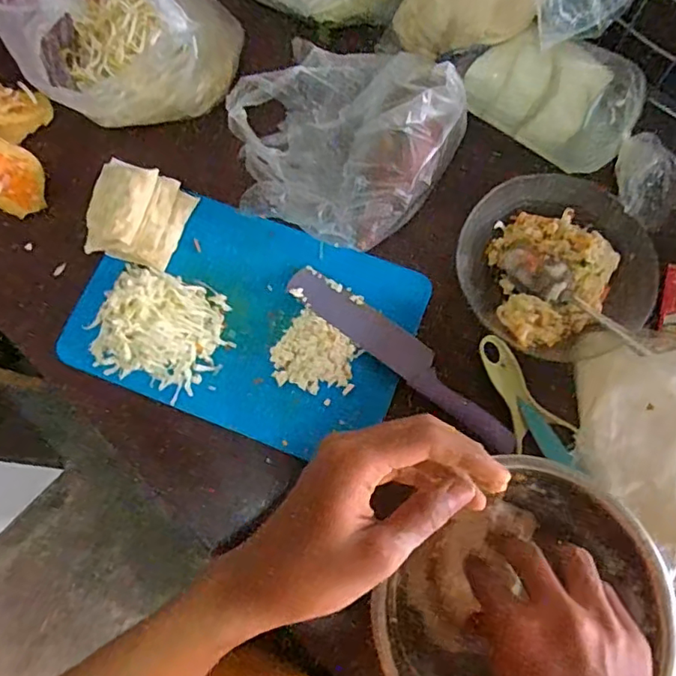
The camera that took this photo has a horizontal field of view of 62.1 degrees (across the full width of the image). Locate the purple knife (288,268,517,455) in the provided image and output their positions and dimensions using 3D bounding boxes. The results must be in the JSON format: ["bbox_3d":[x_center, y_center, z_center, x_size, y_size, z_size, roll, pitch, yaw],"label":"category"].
[{"bbox_3d":[0.056,0.014,0.484,0.232,0.011,0.036,37,78,10],"label":"purple knife"}]

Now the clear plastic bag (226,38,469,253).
[{"bbox_3d":[-0.002,-0.177,0.491,0.182,0.072,0.193,41,79,11],"label":"clear plastic bag"}]

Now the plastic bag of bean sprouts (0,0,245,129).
[{"bbox_3d":[-0.193,-0.275,0.478,0.155,0.154,0.158,26,77,8],"label":"plastic bag of bean sprouts"}]

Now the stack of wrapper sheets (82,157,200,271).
[{"bbox_3d":[-0.183,-0.110,0.500,0.078,0.055,0.083,20,76,6],"label":"stack of wrapper sheets"}]

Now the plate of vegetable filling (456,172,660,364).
[{"bbox_3d":[0.184,-0.065,0.483,0.148,0.036,0.156,0,75,1],"label":"plate of vegetable filling"}]

